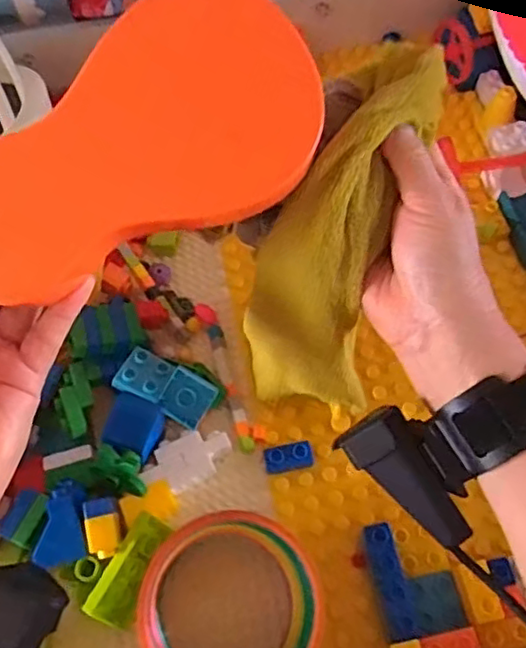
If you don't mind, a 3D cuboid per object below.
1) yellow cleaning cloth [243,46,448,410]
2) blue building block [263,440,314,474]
[{"bbox_3d":[0.042,-0.032,0.348,0.070,0.215,0.074,27,35,14],"label":"yellow cleaning cloth"},{"bbox_3d":[0.018,0.087,0.412,0.033,0.011,0.016,-7,62,-2],"label":"blue building block"}]

